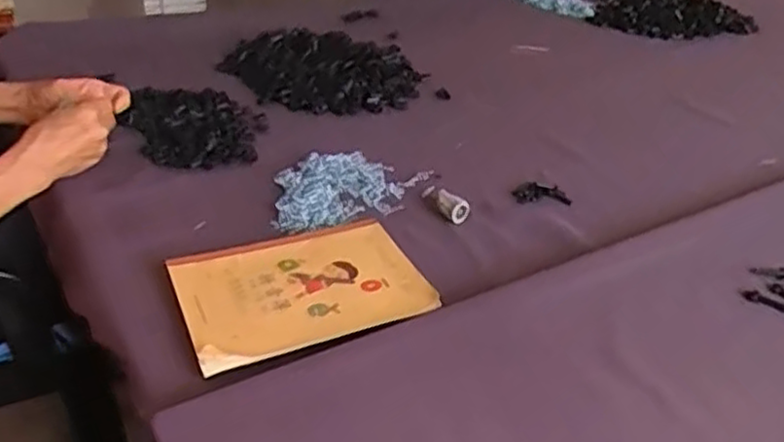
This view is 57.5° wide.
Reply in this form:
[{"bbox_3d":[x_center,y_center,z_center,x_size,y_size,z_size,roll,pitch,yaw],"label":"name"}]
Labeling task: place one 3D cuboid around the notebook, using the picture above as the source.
[{"bbox_3d":[-0.081,0.055,0.636,0.206,0.015,0.158,-11,36,-23],"label":"notebook"}]

